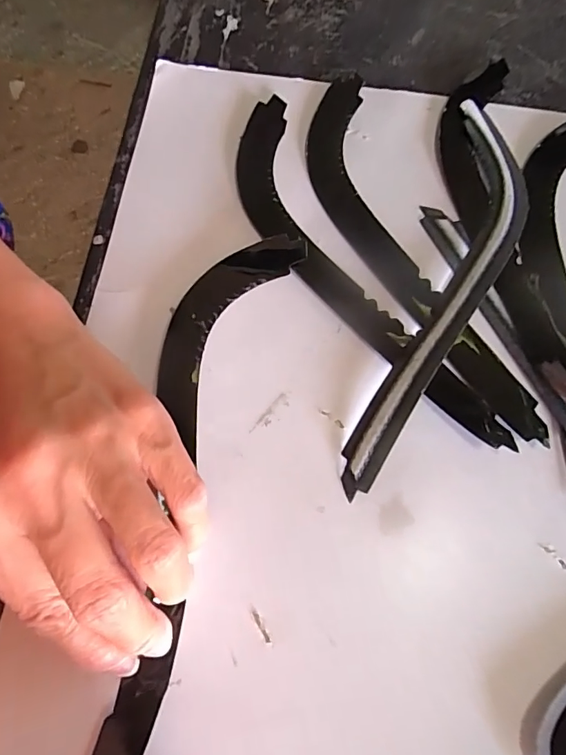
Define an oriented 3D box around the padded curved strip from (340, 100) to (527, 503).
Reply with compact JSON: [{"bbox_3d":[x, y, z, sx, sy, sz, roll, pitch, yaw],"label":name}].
[{"bbox_3d":[0.076,-0.043,0.211,0.041,0.013,0.206,24,75,6],"label":"padded curved strip"}]

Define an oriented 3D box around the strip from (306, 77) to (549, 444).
[{"bbox_3d":[0.059,-0.059,0.218,0.044,0.005,0.199,-25,76,-7],"label":"strip"}]

